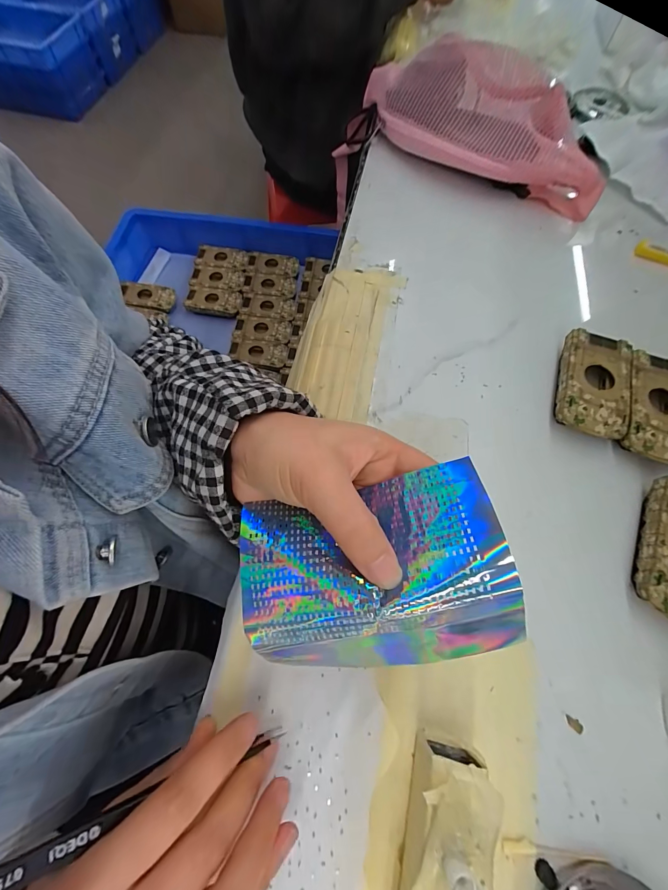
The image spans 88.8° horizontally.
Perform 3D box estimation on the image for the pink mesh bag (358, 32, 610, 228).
[{"bbox_3d":[0.167,-0.378,0.395,0.312,0.081,0.108,38,71,14],"label":"pink mesh bag"}]

